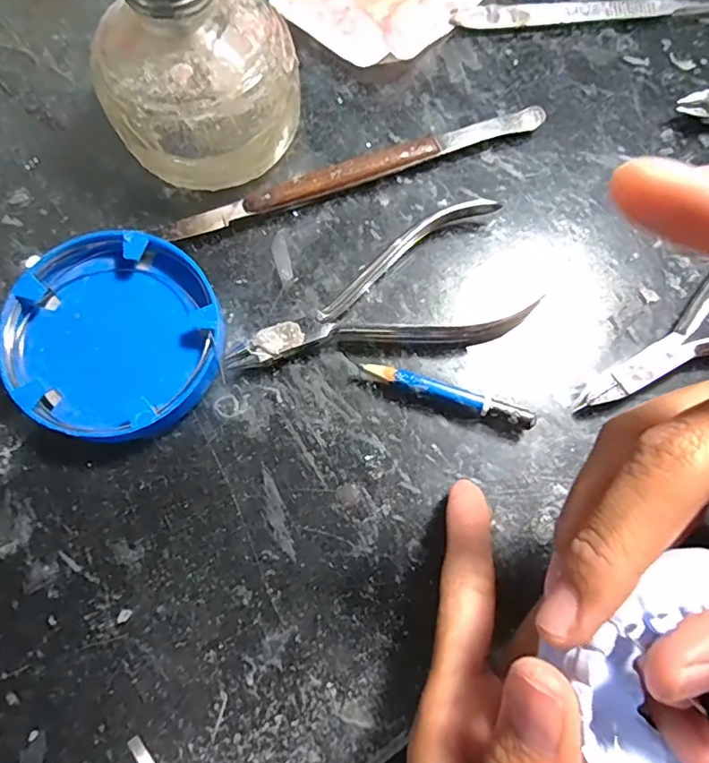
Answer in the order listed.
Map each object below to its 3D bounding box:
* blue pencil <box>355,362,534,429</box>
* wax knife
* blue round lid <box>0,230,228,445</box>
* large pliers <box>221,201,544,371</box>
[{"bbox_3d":[0.035,0.005,0.208,0.065,0.010,0.007,18,77,4],"label":"blue pencil"},{"bbox_3d":[0.002,-0.088,0.230,0.165,0.010,0.013,-19,77,-4],"label":"wax knife"},{"bbox_3d":[-0.091,-0.017,0.209,0.081,0.016,0.077,0,77,0],"label":"blue round lid"},{"bbox_3d":[0.007,-0.037,0.217,0.120,0.012,0.055,-11,77,-3],"label":"large pliers"}]

